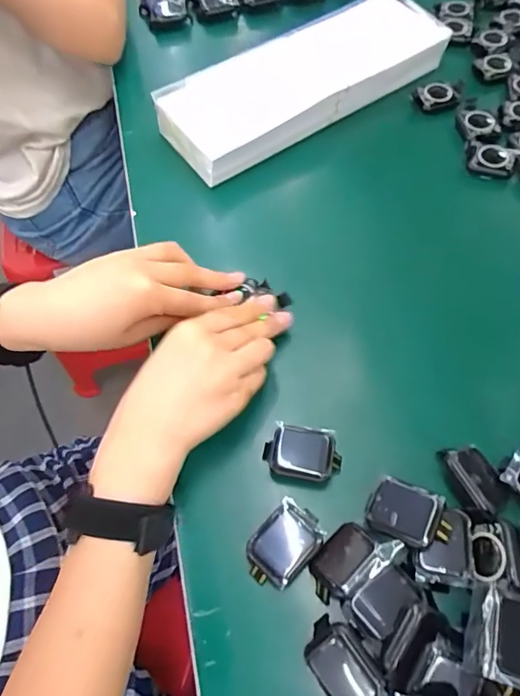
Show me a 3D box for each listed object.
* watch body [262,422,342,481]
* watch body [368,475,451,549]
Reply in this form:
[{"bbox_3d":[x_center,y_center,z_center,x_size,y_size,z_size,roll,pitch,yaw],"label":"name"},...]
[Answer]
[{"bbox_3d":[0.030,0.075,0.346,0.053,0.012,0.036,7,63,8],"label":"watch body"},{"bbox_3d":[0.095,0.105,0.309,0.049,0.015,0.036,20,71,20],"label":"watch body"}]

